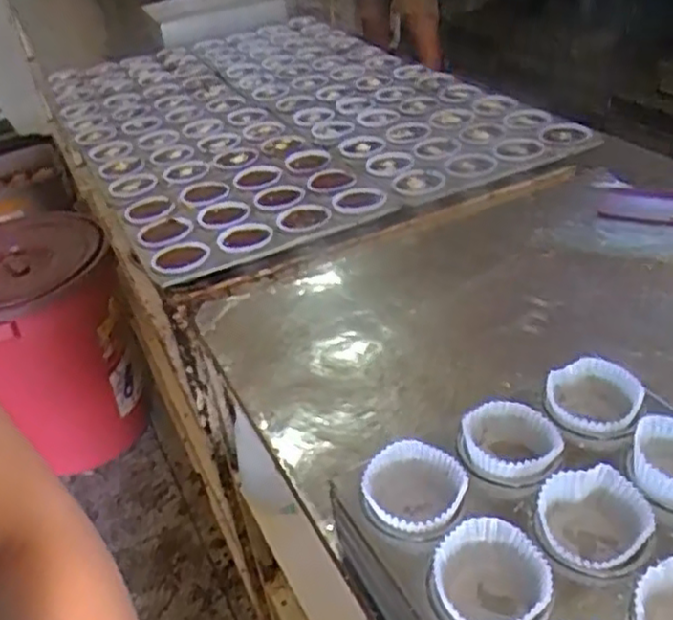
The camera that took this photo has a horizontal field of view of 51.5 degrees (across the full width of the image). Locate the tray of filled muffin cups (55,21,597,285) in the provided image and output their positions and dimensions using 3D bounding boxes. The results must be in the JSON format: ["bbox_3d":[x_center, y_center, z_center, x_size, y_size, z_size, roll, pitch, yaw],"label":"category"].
[{"bbox_3d":[-0.141,-0.395,1.304,0.664,0.037,1.069,-20,38,-19],"label":"tray of filled muffin cups"}]

